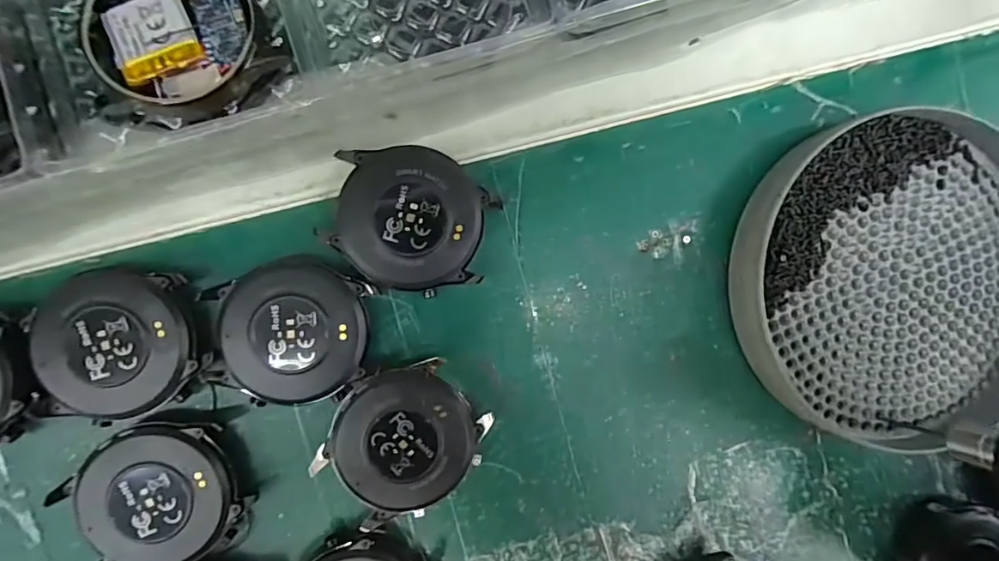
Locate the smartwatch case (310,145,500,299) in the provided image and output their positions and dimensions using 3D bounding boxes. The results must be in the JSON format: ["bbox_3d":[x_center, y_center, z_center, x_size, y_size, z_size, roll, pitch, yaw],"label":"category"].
[{"bbox_3d":[-0.028,-0.019,0.160,0.047,0.013,0.043,16,89,-6],"label":"smartwatch case"}]

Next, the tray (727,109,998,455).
[{"bbox_3d":[0.141,0.001,0.175,0.120,0.019,0.112,0,91,-6],"label":"tray"}]

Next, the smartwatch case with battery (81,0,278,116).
[{"bbox_3d":[-0.088,-0.071,0.137,0.046,0.010,0.046,-14,92,-5],"label":"smartwatch case with battery"}]

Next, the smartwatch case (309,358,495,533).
[{"bbox_3d":[-0.031,0.052,0.162,0.048,0.012,0.044,-42,94,-4],"label":"smartwatch case"}]

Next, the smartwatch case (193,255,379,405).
[{"bbox_3d":[-0.065,0.016,0.156,0.046,0.011,0.045,-5,91,-5],"label":"smartwatch case"}]

